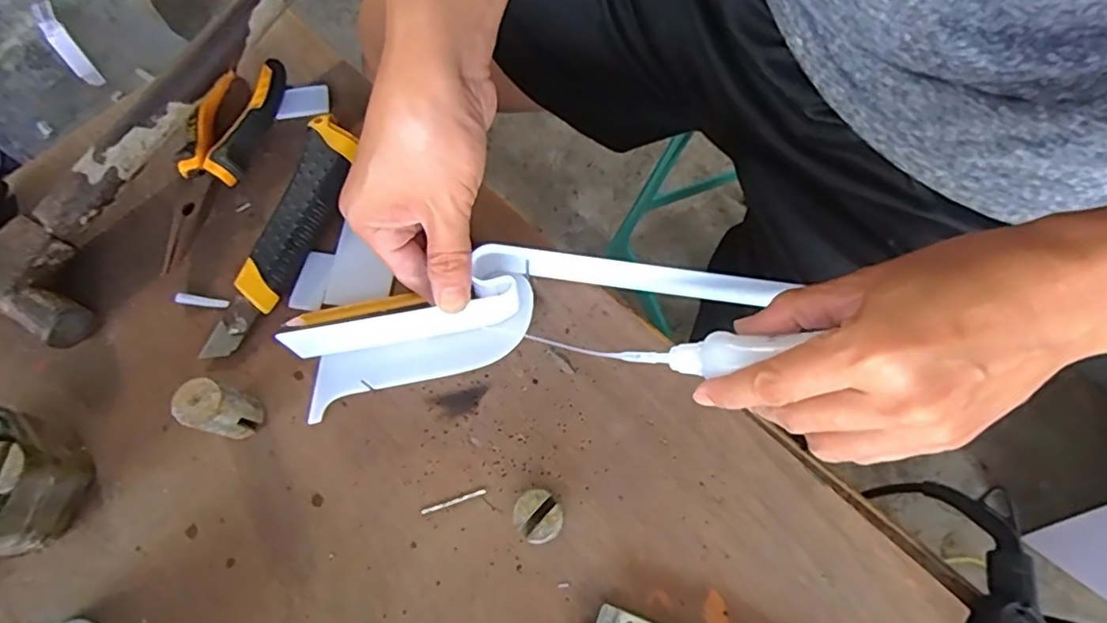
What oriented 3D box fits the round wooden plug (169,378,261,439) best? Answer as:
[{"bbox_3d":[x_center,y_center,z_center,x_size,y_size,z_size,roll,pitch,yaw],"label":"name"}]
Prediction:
[{"bbox_3d":[-0.178,0.053,0.332,0.024,0.053,0.024,1,72,-2],"label":"round wooden plug"}]

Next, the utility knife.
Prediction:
[{"bbox_3d":[-0.165,-0.046,0.385,0.034,0.019,0.161,18,69,5],"label":"utility knife"}]

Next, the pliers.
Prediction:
[{"bbox_3d":[-0.219,-0.099,0.401,0.048,0.021,0.149,8,68,1],"label":"pliers"}]

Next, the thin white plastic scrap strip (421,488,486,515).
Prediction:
[{"bbox_3d":[-0.056,0.105,0.342,0.036,0.004,0.004,-17,70,-9],"label":"thin white plastic scrap strip"}]

